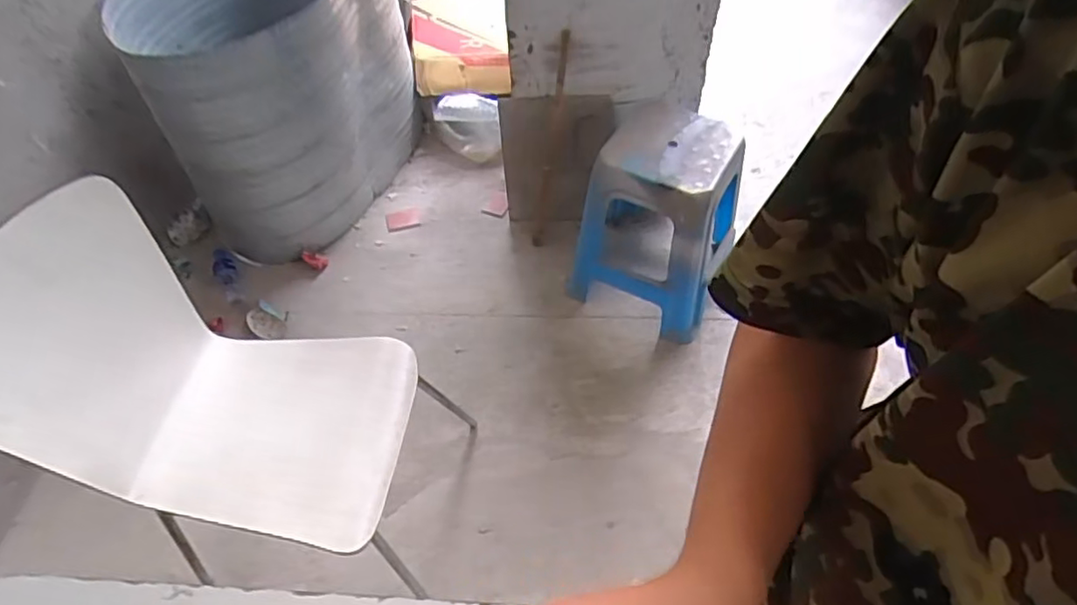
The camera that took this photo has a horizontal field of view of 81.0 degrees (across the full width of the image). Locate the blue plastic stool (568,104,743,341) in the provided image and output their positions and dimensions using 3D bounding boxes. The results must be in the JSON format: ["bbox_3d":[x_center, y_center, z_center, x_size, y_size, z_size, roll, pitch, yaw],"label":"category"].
[{"bbox_3d":[0.313,-0.213,1.637,0.365,0.467,0.377,19,55,17],"label":"blue plastic stool"}]

